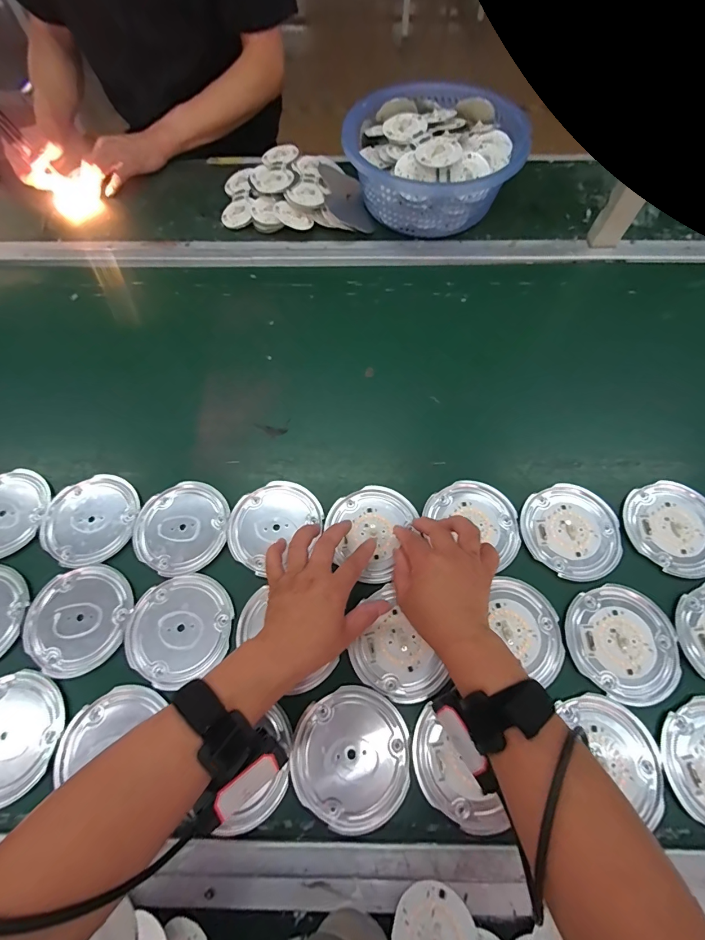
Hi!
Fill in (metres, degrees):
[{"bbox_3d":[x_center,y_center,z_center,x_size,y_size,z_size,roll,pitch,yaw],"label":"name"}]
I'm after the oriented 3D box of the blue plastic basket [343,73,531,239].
[{"bbox_3d":[0.125,-0.487,0.614,0.264,0.114,0.234,18,67,9],"label":"blue plastic basket"}]

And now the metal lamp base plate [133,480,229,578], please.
[{"bbox_3d":[-0.193,0.065,0.436,0.099,0.008,0.105,-1,66,1],"label":"metal lamp base plate"}]

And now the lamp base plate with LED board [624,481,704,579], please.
[{"bbox_3d":[0.354,0.063,0.419,0.086,0.017,0.102,-35,69,-13],"label":"lamp base plate with LED board"}]

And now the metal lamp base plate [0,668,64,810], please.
[{"bbox_3d":[-0.327,0.250,0.358,0.104,0.009,0.104,-1,66,1],"label":"metal lamp base plate"}]

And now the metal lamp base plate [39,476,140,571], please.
[{"bbox_3d":[-0.299,0.056,0.441,0.099,0.007,0.102,-1,66,1],"label":"metal lamp base plate"}]

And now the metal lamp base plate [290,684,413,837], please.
[{"bbox_3d":[-0.001,0.260,0.350,0.104,0.004,0.104,-1,66,1],"label":"metal lamp base plate"}]

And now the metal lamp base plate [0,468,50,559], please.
[{"bbox_3d":[-0.407,0.050,0.446,0.095,0.011,0.106,7,66,4],"label":"metal lamp base plate"}]

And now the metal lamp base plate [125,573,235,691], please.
[{"bbox_3d":[-0.176,0.161,0.393,0.102,0.006,0.098,-24,67,-9],"label":"metal lamp base plate"}]

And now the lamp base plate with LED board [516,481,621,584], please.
[{"bbox_3d":[0.244,0.066,0.427,0.104,0.005,0.101,-1,66,1],"label":"lamp base plate with LED board"}]

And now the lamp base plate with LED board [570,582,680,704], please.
[{"bbox_3d":[0.267,0.168,0.380,0.102,0.004,0.100,-1,66,1],"label":"lamp base plate with LED board"}]

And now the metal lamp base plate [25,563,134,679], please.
[{"bbox_3d":[-0.281,0.152,0.396,0.101,0.004,0.100,-1,66,1],"label":"metal lamp base plate"}]

